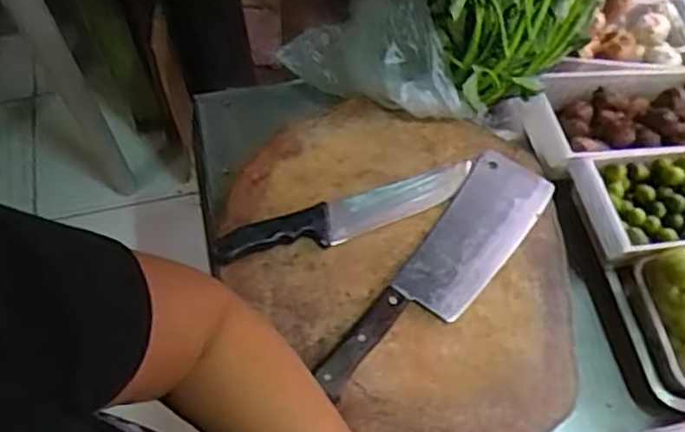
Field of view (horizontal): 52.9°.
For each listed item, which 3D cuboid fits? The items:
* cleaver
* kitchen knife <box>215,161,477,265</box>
[{"bbox_3d":[0.111,0.064,0.751,0.090,0.019,0.347,32,66,17],"label":"cleaver"},{"bbox_3d":[0.008,-0.003,0.783,0.304,0.024,0.053,-22,63,-11],"label":"kitchen knife"}]

